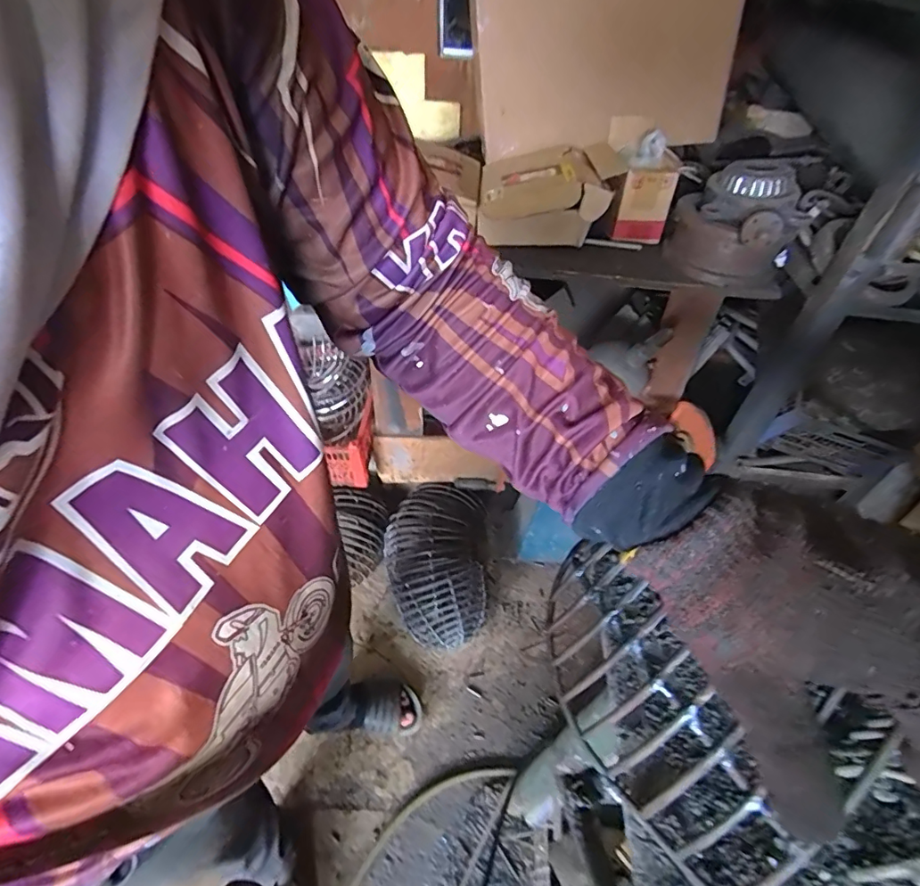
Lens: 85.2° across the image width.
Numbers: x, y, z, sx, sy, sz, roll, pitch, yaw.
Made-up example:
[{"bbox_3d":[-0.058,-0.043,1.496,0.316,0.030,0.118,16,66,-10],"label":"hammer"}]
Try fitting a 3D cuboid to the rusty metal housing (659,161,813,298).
[{"bbox_3d":[0.519,-0.403,0.956,0.236,0.192,0.217,21,48,17],"label":"rusty metal housing"}]

